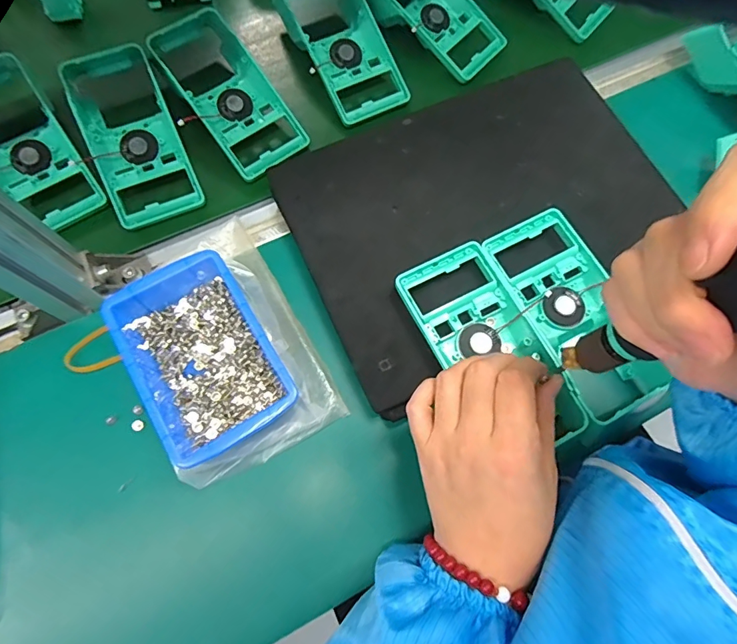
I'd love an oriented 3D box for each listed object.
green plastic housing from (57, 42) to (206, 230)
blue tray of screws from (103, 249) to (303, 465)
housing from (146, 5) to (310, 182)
[{"bbox_3d":[-0.235,-0.185,0.433,0.096,0.051,0.191,-25,77,-10],"label":"green plastic housing"},{"bbox_3d":[-0.132,0.027,0.349,0.104,0.047,0.142,-31,78,-11],"label":"blue tray of screws"},{"bbox_3d":[-0.148,-0.236,0.455,0.092,0.047,0.198,-37,80,-12],"label":"housing"}]

